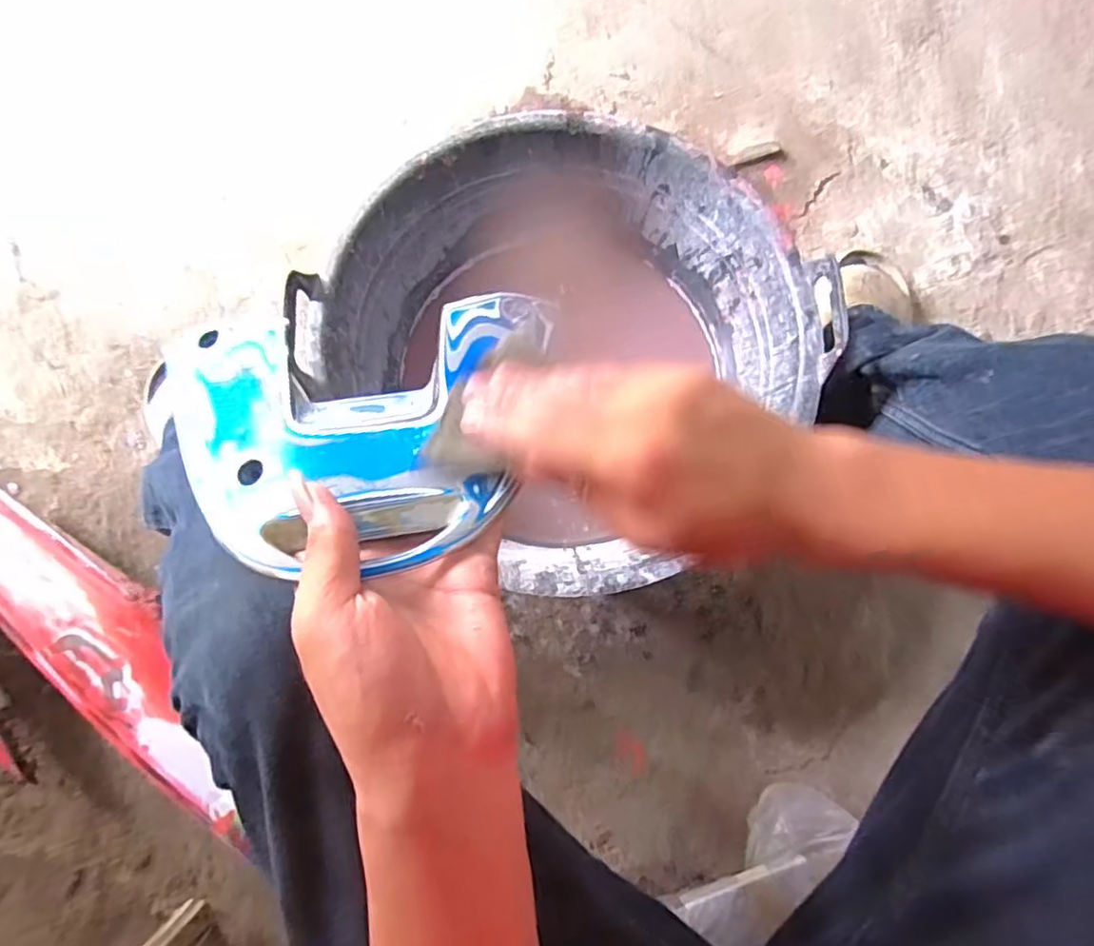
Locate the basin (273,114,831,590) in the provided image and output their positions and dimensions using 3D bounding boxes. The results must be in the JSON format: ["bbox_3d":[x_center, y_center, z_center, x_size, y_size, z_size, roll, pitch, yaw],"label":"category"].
[{"bbox_3d":[0.021,-0.125,0.653,0.421,0.210,0.416,0,74,0],"label":"basin"}]

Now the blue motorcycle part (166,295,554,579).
[{"bbox_3d":[-0.092,-0.016,0.306,0.177,0.045,0.161,-7,53,-5],"label":"blue motorcycle part"}]

